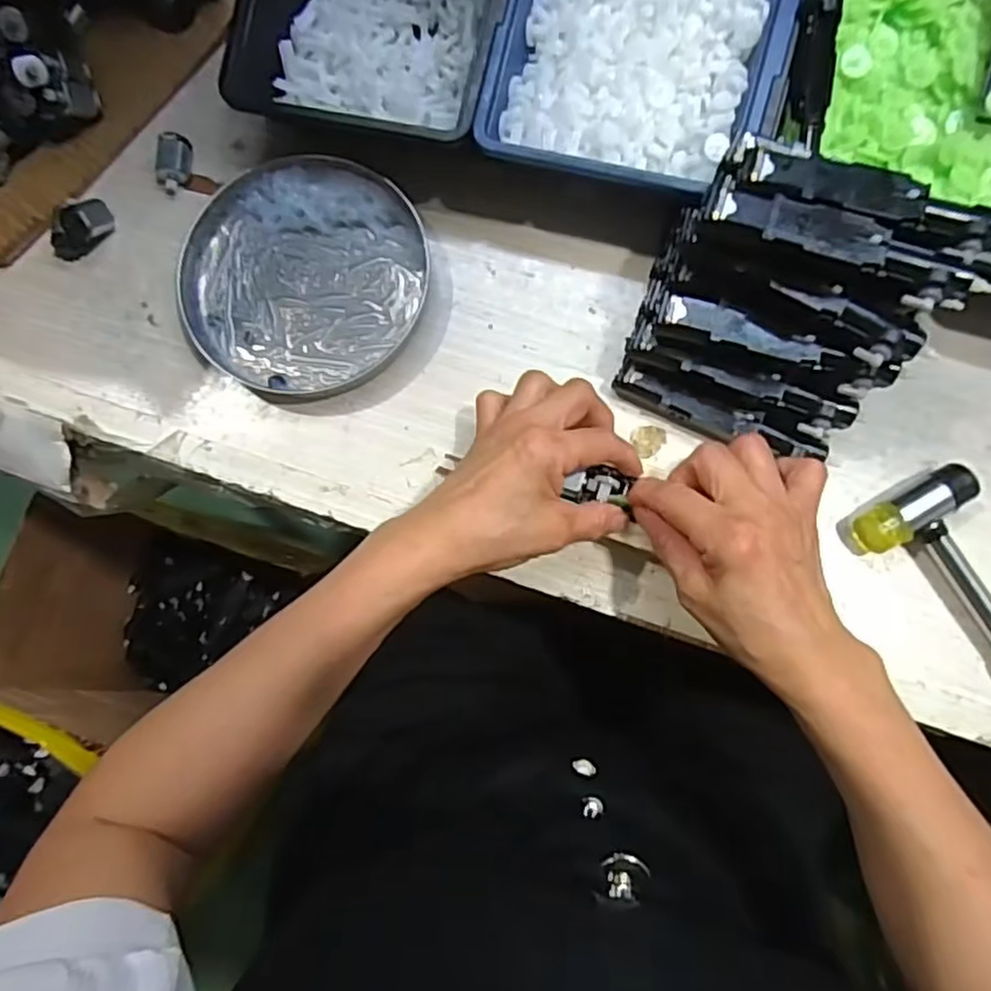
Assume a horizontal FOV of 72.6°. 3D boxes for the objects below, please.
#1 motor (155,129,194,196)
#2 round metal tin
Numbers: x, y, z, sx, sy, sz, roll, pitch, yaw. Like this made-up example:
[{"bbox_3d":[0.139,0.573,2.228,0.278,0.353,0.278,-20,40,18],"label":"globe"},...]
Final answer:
[{"bbox_3d":[-0.201,-0.207,0.419,0.021,0.015,0.034,4,83,3],"label":"motor"},{"bbox_3d":[-0.115,-0.131,0.401,0.138,0.015,0.137,0,83,3],"label":"round metal tin"}]

